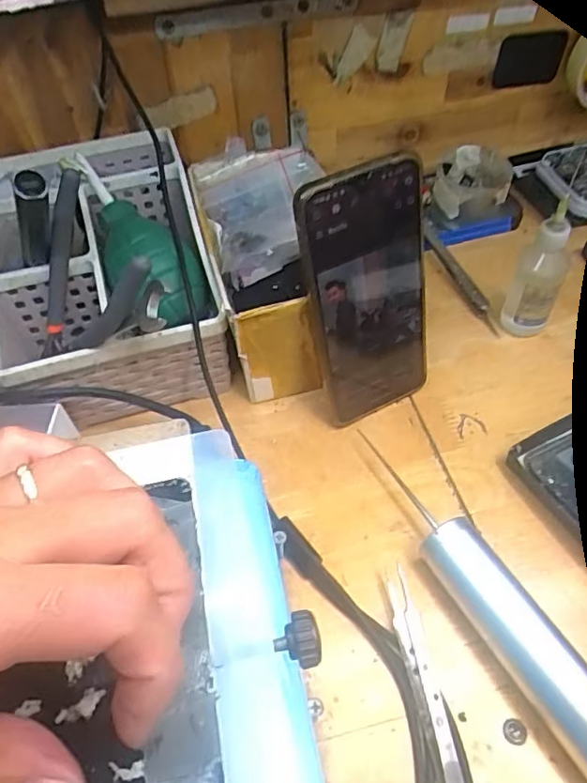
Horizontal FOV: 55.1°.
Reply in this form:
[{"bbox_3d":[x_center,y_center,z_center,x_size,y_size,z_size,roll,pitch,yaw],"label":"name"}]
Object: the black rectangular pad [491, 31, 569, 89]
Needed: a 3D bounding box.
[{"bbox_3d":[0.199,-0.281,0.475,0.055,0.042,0.011,-12,52,-5],"label":"black rectangular pad"}]

